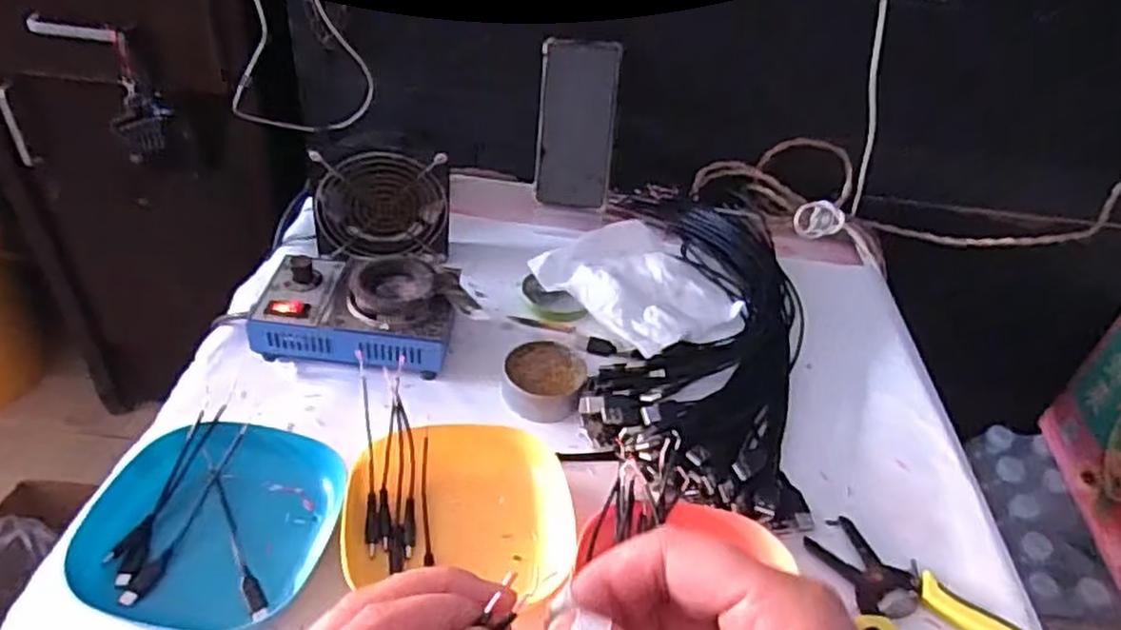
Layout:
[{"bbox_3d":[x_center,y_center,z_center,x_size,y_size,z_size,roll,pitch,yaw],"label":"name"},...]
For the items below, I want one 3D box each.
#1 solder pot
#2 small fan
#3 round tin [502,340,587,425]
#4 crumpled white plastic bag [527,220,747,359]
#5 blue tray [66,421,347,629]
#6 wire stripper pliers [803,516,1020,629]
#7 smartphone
[{"bbox_3d":[-0.158,-0.005,0.602,0.160,0.060,0.106,6,41,-2],"label":"solder pot"},{"bbox_3d":[-0.162,-0.101,0.677,0.119,0.110,0.045,-1,41,-10],"label":"small fan"},{"bbox_3d":[-0.013,0.052,0.577,0.062,0.026,0.063,4,41,-4],"label":"round tin"},{"bbox_3d":[0.080,-0.028,0.680,0.163,0.032,0.150,-20,47,-28],"label":"crumpled white plastic bag"},{"bbox_3d":[-0.212,0.125,0.456,0.133,0.028,0.126,9,41,2],"label":"blue tray"},{"bbox_3d":[0.237,0.192,0.458,0.116,0.012,0.159,-8,43,-17],"label":"wire stripper pliers"},{"bbox_3d":[0.016,-0.192,0.756,0.083,0.163,0.009,11,18,18],"label":"smartphone"}]

